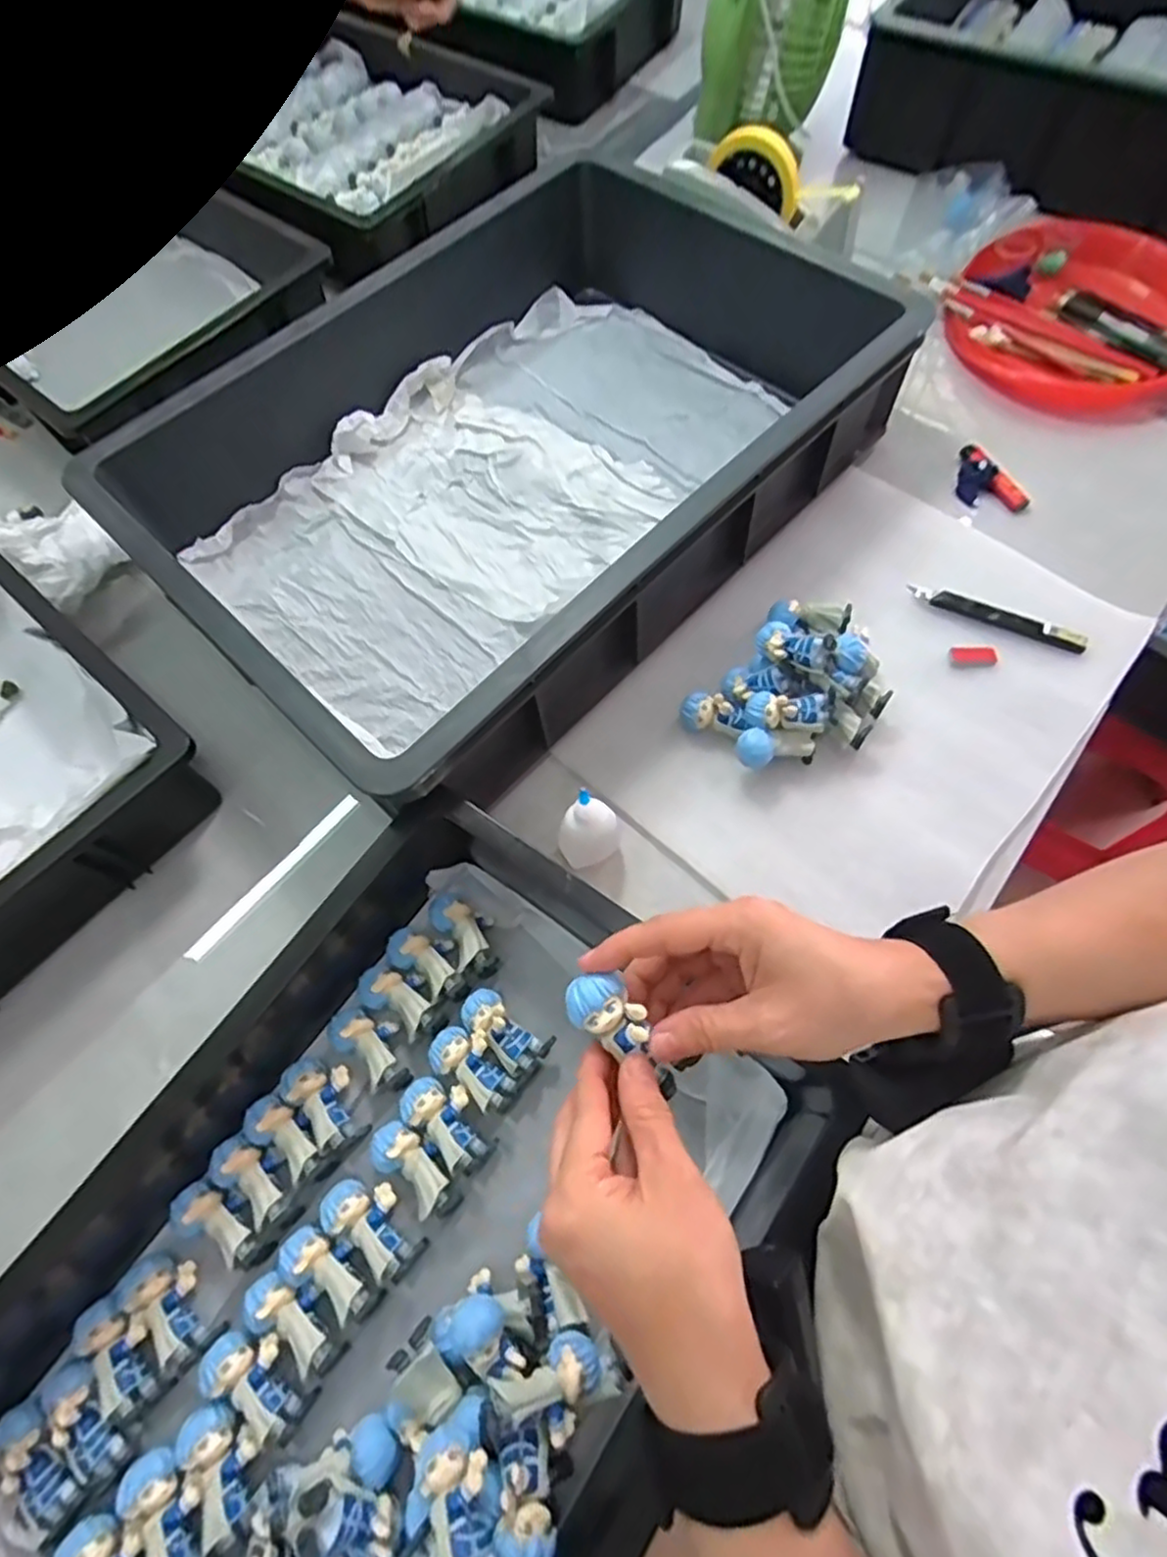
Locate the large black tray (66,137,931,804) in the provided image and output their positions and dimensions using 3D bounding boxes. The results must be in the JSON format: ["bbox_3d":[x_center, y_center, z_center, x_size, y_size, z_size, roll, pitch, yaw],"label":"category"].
[{"bbox_3d":[-0.062,-0.280,0.588,0.402,0.120,0.570,41,74,17],"label":"large black tray"}]

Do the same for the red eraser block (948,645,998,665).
[{"bbox_3d":[0.316,-0.100,0.556,0.037,0.008,0.016,2,67,3],"label":"red eraser block"}]

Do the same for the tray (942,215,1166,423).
[{"bbox_3d":[0.498,-0.468,0.698,0.246,0.077,0.236,37,73,16],"label":"tray"}]

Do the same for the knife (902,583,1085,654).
[{"bbox_3d":[0.341,-0.135,0.567,0.138,0.009,0.016,25,70,13],"label":"knife"}]

